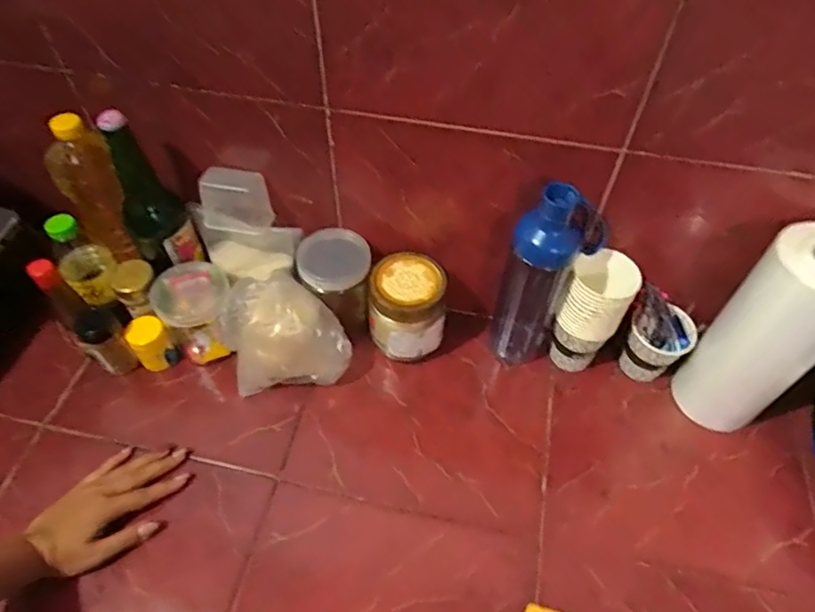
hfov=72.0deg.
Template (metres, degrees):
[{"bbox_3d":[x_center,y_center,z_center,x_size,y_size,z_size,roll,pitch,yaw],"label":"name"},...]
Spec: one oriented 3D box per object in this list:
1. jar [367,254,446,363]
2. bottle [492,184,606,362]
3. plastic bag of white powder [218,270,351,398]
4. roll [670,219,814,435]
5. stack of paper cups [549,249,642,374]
[{"bbox_3d":[-0.002,0.004,0.719,0.089,0.125,0.094,1,53,-1],"label":"jar"},{"bbox_3d":[0.157,-0.027,0.659,0.088,0.270,0.071,23,56,15],"label":"bottle"},{"bbox_3d":[-0.149,0.035,0.689,0.147,0.130,0.089,-7,54,-7],"label":"plastic bag of white powder"},{"bbox_3d":[0.393,0.036,0.614,0.095,0.255,0.103,-32,60,-23],"label":"roll"},{"bbox_3d":[0.222,0.014,0.691,0.078,0.165,0.075,21,55,14],"label":"stack of paper cups"}]

